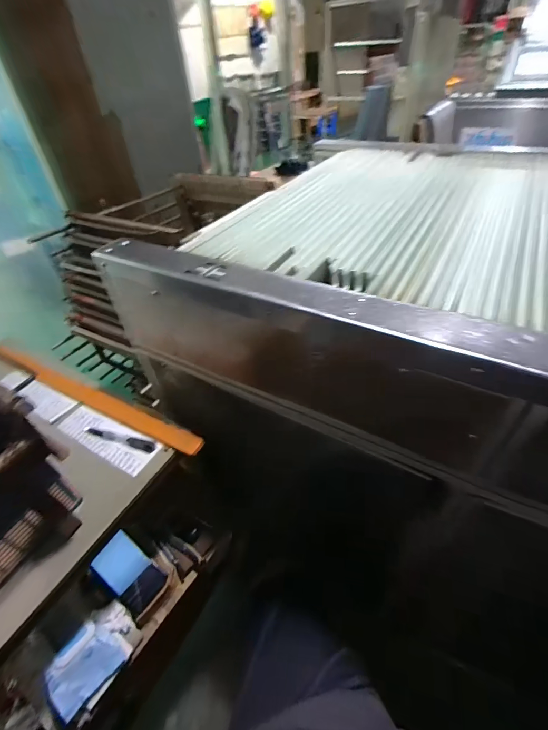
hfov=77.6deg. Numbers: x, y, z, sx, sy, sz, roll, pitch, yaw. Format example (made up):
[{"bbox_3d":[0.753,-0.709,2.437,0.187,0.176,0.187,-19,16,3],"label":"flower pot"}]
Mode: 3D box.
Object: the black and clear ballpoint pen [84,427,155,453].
[{"bbox_3d":[-0.260,0.123,0.569,0.137,0.012,0.017,9,44,14],"label":"black and clear ballpoint pen"}]

